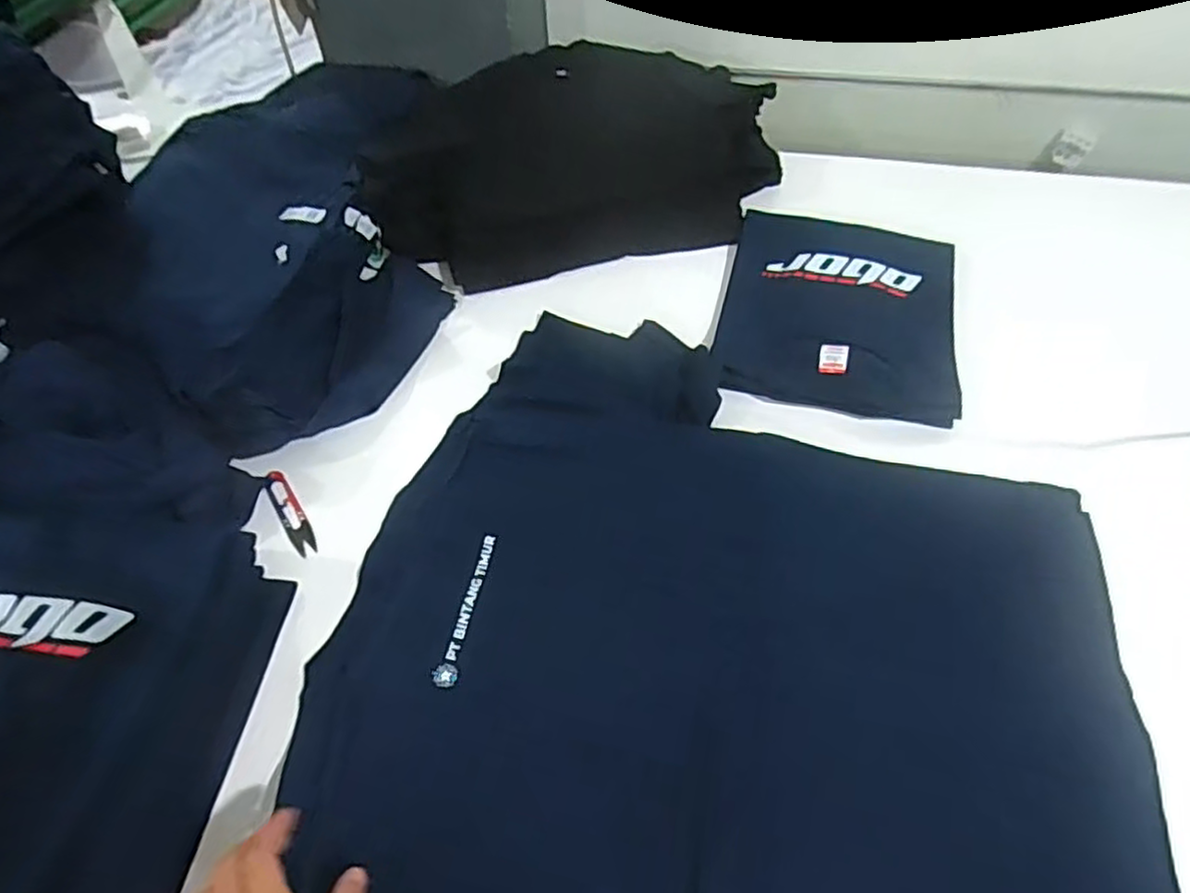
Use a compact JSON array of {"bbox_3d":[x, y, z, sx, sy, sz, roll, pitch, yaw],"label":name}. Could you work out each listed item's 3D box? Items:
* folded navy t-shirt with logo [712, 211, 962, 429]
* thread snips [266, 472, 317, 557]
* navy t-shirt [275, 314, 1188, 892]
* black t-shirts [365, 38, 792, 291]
[{"bbox_3d":[0.310,-0.176,0.881,0.279,0.029,0.321,12,55,10],"label":"folded navy t-shirt with logo"},{"bbox_3d":[-0.333,0.071,0.756,0.026,0.008,0.115,-31,59,-20],"label":"thread snips"},{"bbox_3d":[0.130,0.196,0.643,0.670,0.059,0.724,8,59,9],"label":"navy t-shirt"},{"bbox_3d":[-0.029,-0.419,1.013,0.588,0.182,0.280,-13,54,-8],"label":"black t-shirts"}]

